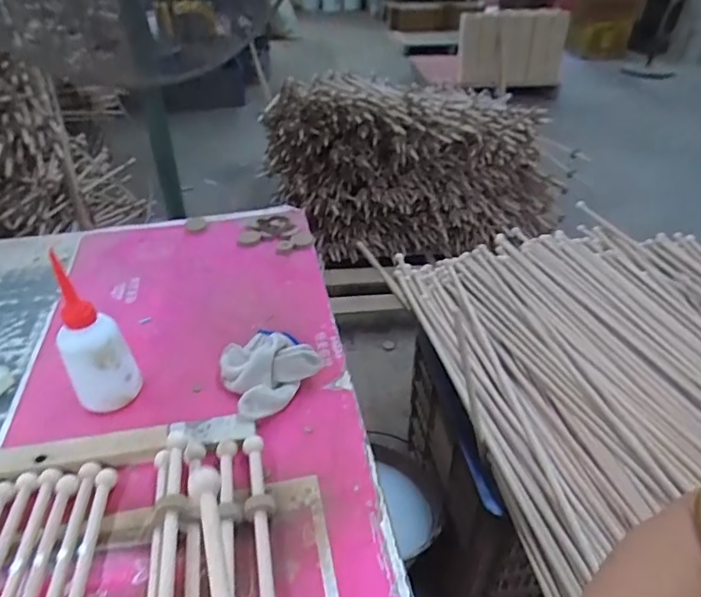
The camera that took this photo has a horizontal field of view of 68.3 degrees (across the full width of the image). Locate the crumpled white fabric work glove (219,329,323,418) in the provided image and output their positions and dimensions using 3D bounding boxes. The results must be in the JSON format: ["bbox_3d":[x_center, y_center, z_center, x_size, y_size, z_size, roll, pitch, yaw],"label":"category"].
[{"bbox_3d":[-0.090,0.068,0.559,0.096,0.043,0.117,-20,41,-22],"label":"crumpled white fabric work glove"}]

